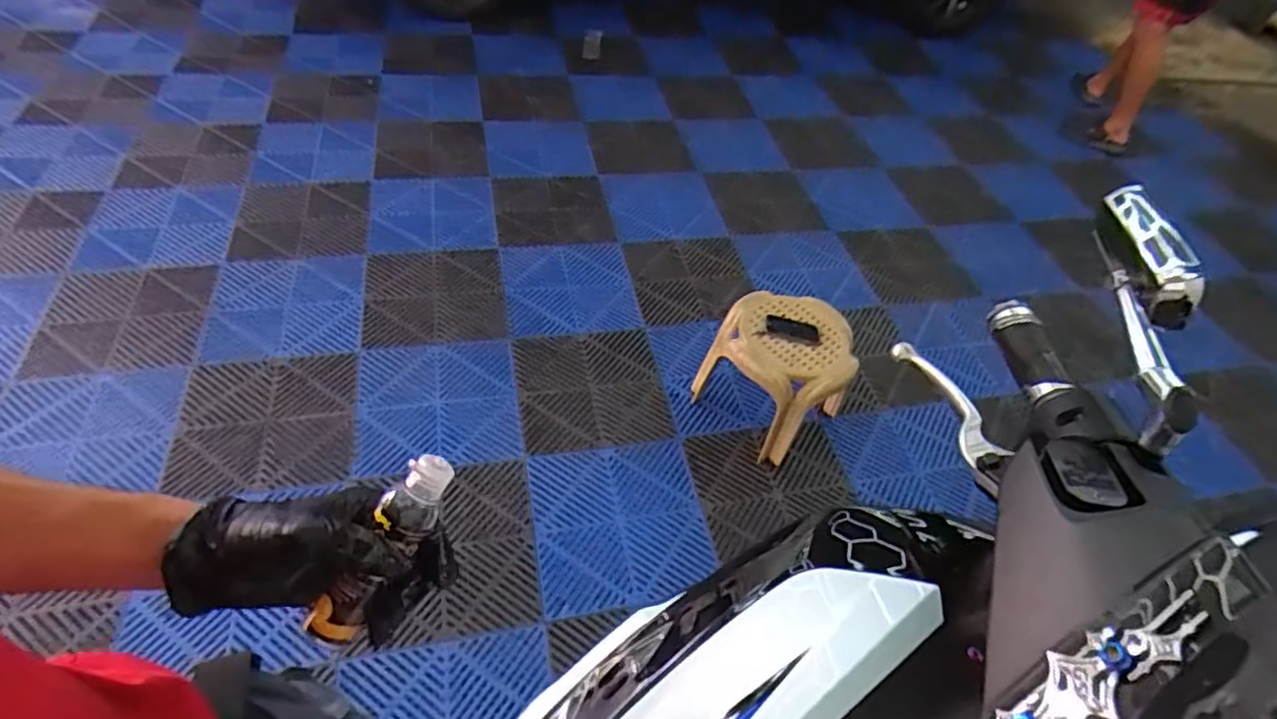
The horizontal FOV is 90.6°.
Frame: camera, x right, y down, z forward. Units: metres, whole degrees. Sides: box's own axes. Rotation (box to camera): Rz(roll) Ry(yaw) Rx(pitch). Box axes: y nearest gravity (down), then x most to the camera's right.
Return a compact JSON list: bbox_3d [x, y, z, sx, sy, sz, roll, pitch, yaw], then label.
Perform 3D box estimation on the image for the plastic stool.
[{"bbox_3d":[0.344,0.039,1.613,0.341,0.274,0.288,31,54,18],"label":"plastic stool"}]

